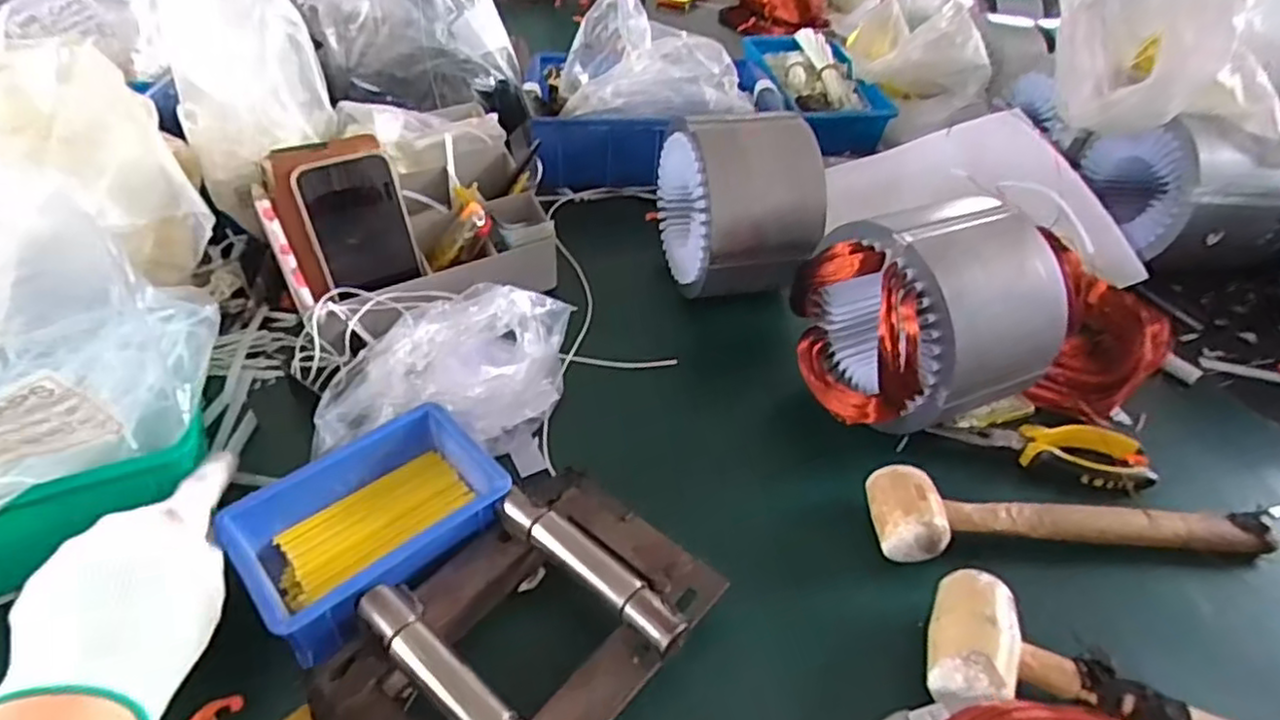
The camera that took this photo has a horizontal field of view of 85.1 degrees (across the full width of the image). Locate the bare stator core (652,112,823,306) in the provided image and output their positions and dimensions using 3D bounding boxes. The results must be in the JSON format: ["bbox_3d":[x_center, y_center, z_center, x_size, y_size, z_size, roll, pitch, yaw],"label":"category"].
[{"bbox_3d":[0.088,-0.135,0.630,0.114,0.172,0.129,-8,43,-12],"label":"bare stator core"}]

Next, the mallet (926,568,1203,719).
[{"bbox_3d":[0.288,0.184,0.375,0.254,0.039,0.077,13,43,10],"label":"mallet"}]

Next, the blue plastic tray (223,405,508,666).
[{"bbox_3d":[-0.165,0.098,0.430,0.144,0.045,0.109,-32,53,-33],"label":"blue plastic tray"}]

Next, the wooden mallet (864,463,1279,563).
[{"bbox_3d":[0.293,0.102,0.469,0.274,0.040,0.057,-1,42,-4],"label":"wooden mallet"}]

